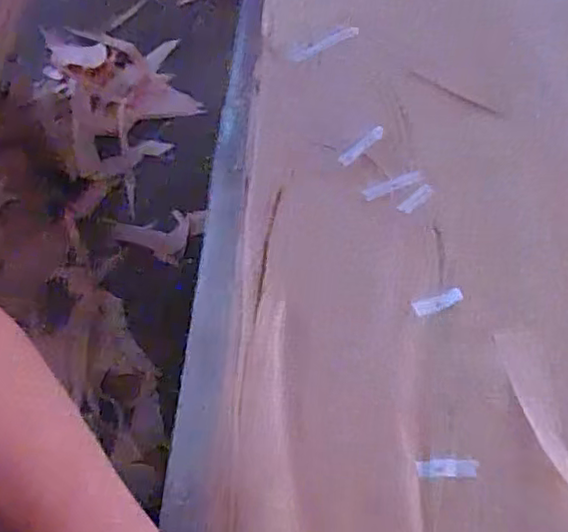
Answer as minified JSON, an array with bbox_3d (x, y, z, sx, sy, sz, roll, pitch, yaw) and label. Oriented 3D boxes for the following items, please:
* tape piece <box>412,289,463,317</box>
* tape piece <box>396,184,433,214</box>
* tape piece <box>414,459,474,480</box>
[{"bbox_3d":[0.136,0.032,0.560,0.044,0.004,0.015,-18,63,-1],"label":"tape piece"},{"bbox_3d":[0.129,-0.065,0.618,0.039,0.007,0.013,-36,66,-20],"label":"tape piece"},{"bbox_3d":[0.126,0.159,0.495,0.045,0.005,0.013,-3,58,16],"label":"tape piece"}]

